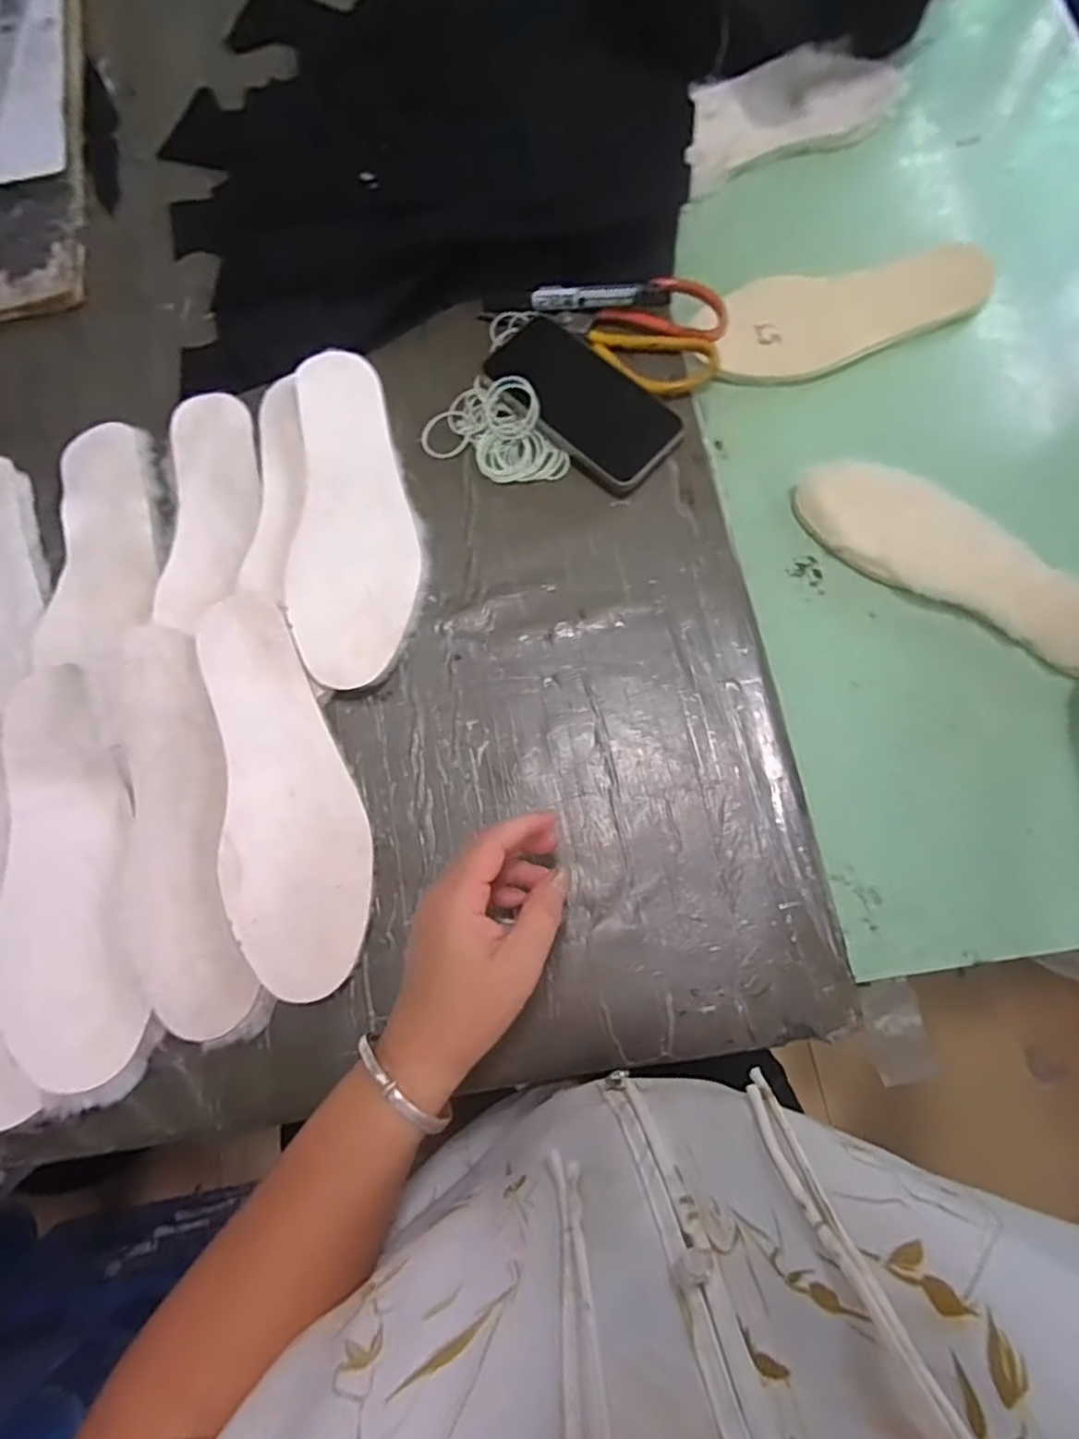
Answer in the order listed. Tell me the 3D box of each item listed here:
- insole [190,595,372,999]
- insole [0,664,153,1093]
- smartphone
[{"bbox_3d":[-0.168,0.041,0.430,0.084,0.009,0.263,-15,76,-2],"label":"insole"},{"bbox_3d":[-0.305,0.094,0.415,0.075,0.018,0.256,-15,76,-2],"label":"insole"},{"bbox_3d":[0.035,-0.244,0.502,0.075,0.013,0.151,-44,82,-6],"label":"smartphone"}]

